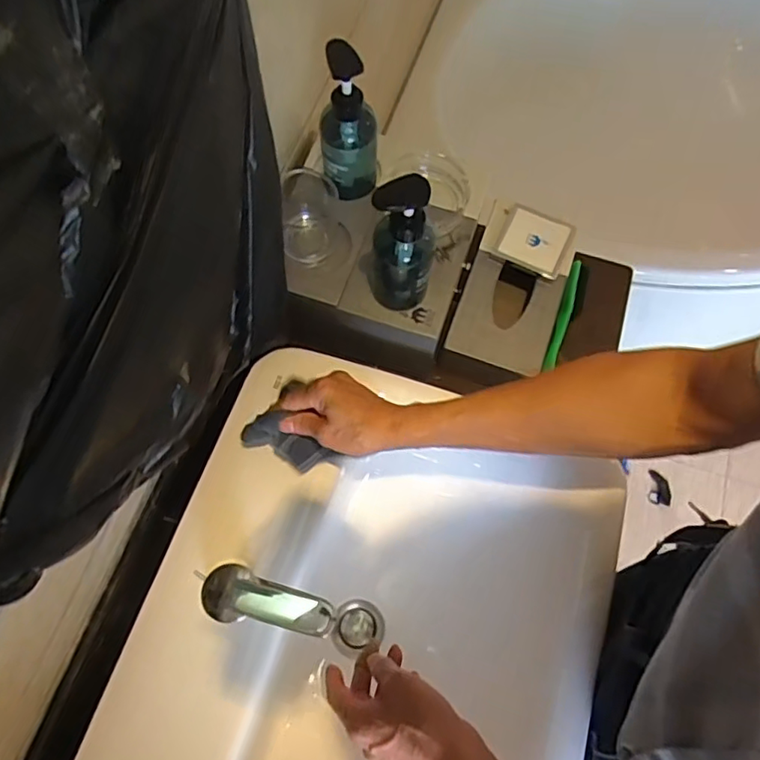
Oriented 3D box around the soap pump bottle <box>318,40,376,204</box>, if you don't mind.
[{"bbox_3d":[-0.037,-0.277,0.636,0.065,0.168,0.064,-1,69,-1],"label":"soap pump bottle"}]

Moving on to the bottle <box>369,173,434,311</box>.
[{"bbox_3d":[0.024,-0.138,0.591,0.069,0.183,0.056,-2,69,-1],"label":"bottle"}]

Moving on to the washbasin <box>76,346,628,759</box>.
[{"bbox_3d":[-0.014,0.276,0.619,0.430,0.134,0.549,17,69,6],"label":"washbasin"}]

